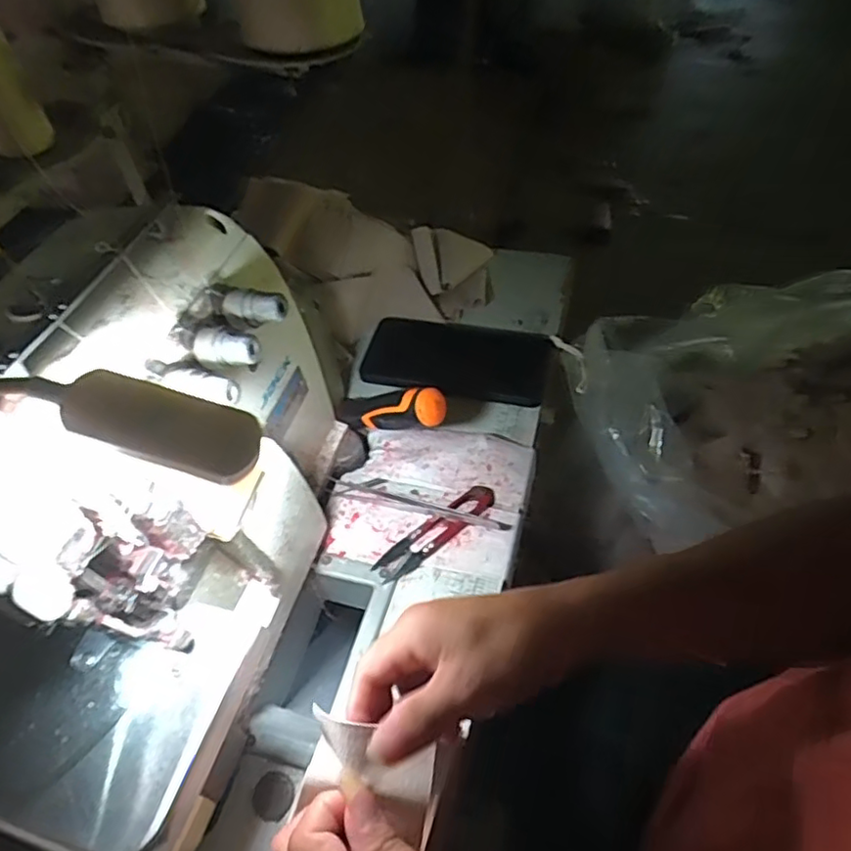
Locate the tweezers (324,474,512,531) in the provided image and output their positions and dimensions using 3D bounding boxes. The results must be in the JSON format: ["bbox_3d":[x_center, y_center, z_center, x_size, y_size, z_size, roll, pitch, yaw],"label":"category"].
[{"bbox_3d":[-0.007,0.059,0.483,0.144,0.013,0.016,11,52,12],"label":"tweezers"}]

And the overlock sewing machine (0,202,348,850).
[{"bbox_3d":[-0.177,0.034,0.363,0.218,0.232,0.335,6,51,8],"label":"overlock sewing machine"}]

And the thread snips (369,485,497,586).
[{"bbox_3d":[0.009,0.078,0.468,0.107,0.010,0.023,-34,56,-23],"label":"thread snips"}]

